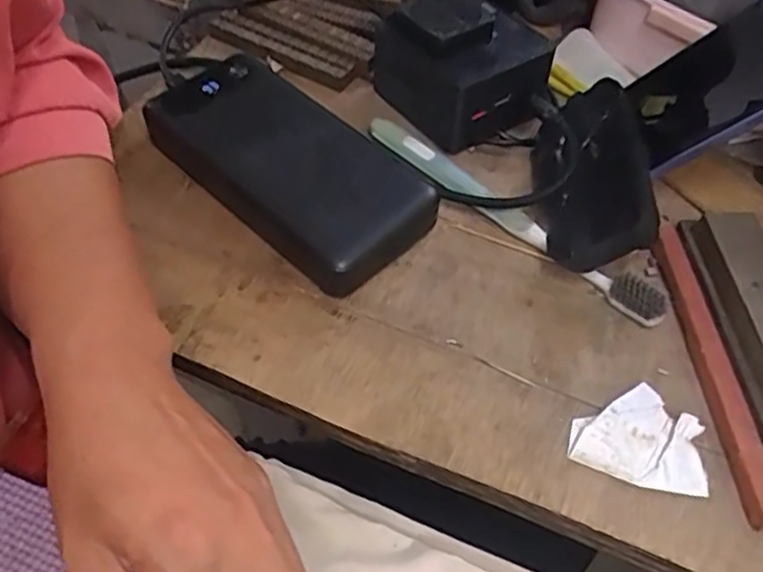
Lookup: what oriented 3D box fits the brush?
[{"bbox_3d":[0.062,-0.038,0.356,0.182,0.013,0.018,38,64,22],"label":"brush"}]

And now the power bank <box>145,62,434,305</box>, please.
[{"bbox_3d":[-0.048,-0.066,0.356,0.072,0.034,0.156,-39,65,-23],"label":"power bank"}]

